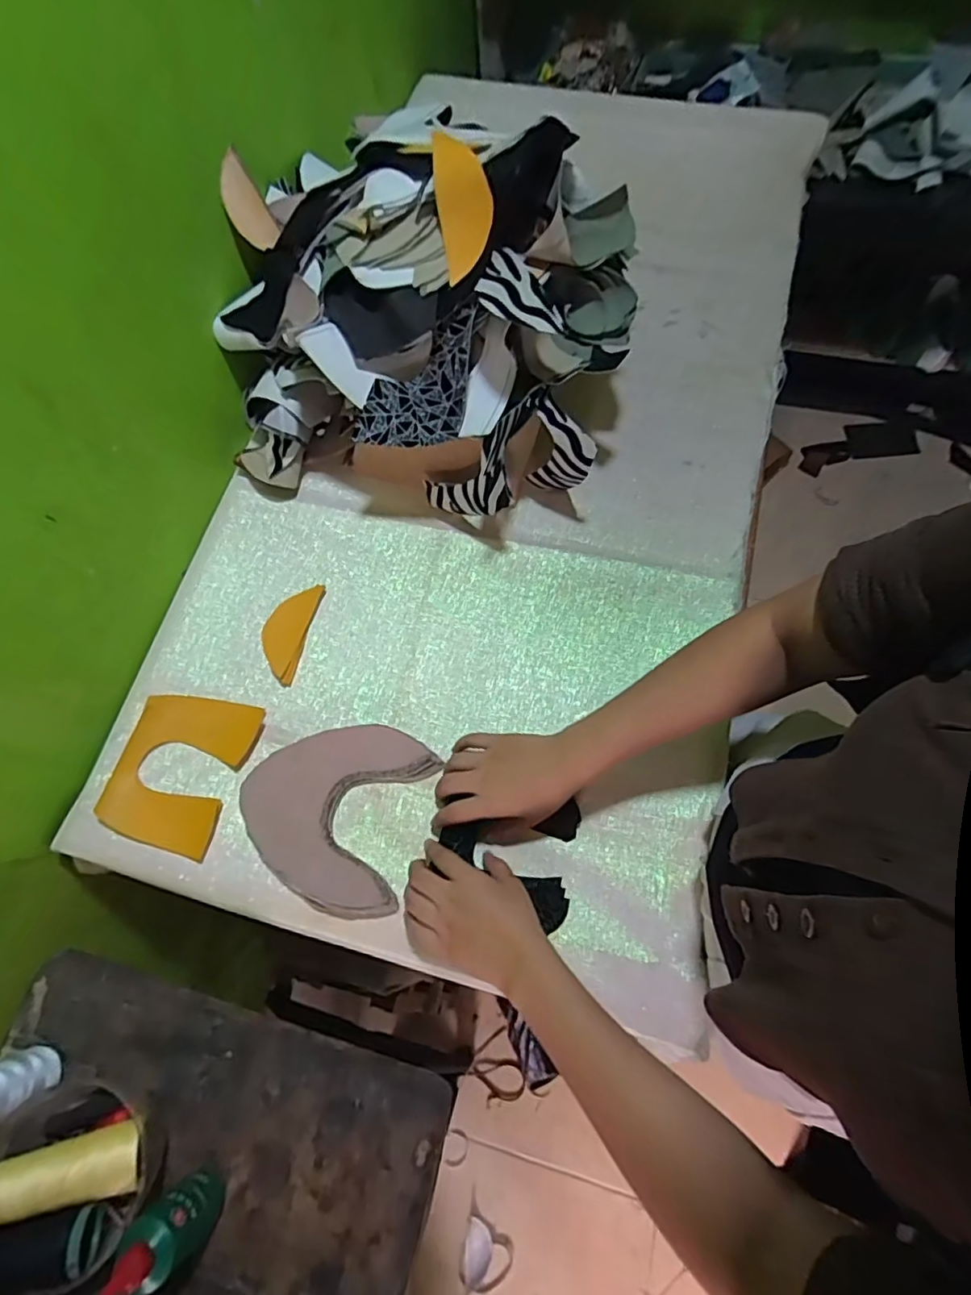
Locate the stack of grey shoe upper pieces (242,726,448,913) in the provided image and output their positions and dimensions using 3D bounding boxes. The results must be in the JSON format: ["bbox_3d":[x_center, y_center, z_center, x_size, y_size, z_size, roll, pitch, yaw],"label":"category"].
[{"bbox_3d":[-0.148,0.150,0.548,0.168,0.019,0.166,14,70,7],"label":"stack of grey shoe upper pieces"}]

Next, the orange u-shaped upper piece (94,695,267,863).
[{"bbox_3d":[-0.298,0.118,0.567,0.118,0.014,0.147,10,70,6],"label":"orange u-shaped upper piece"}]

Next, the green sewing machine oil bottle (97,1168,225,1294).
[{"bbox_3d":[-0.231,0.430,0.418,0.044,0.097,0.051,27,72,12],"label":"green sewing machine oil bottle"}]

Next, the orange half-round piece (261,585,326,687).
[{"bbox_3d":[-0.212,-0.019,0.622,0.046,0.005,0.110,12,70,7],"label":"orange half-round piece"}]

